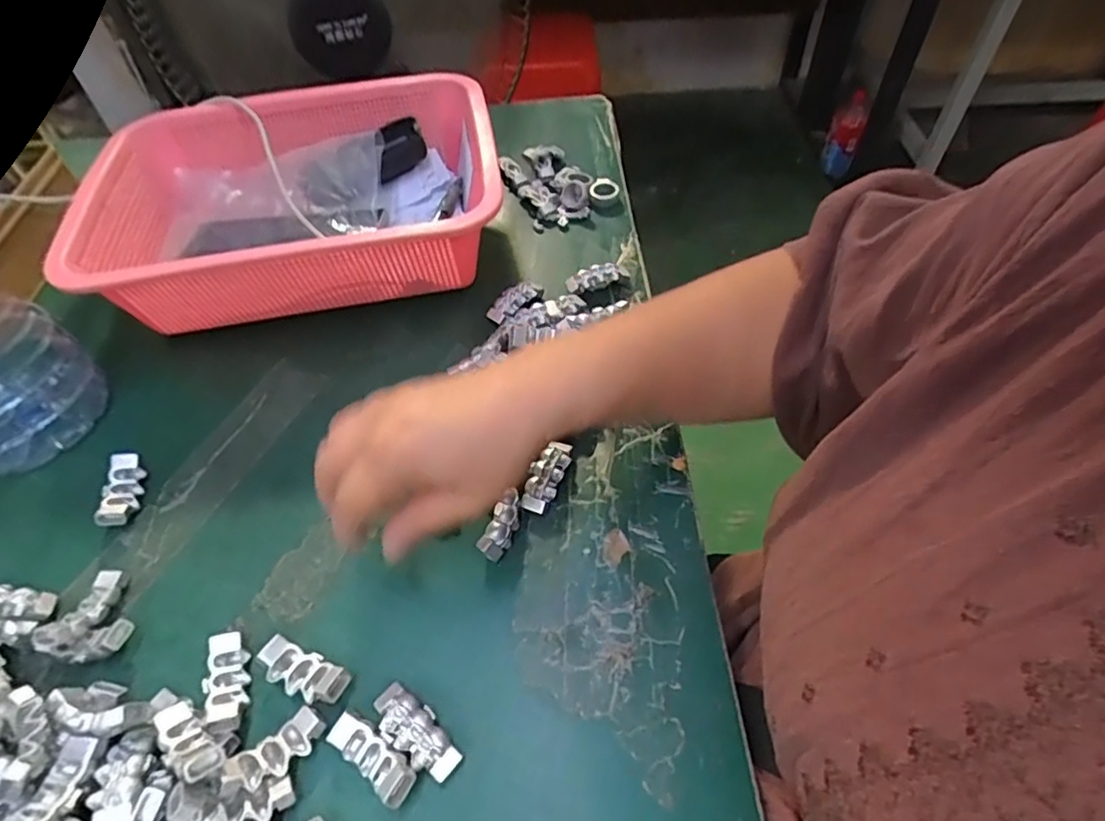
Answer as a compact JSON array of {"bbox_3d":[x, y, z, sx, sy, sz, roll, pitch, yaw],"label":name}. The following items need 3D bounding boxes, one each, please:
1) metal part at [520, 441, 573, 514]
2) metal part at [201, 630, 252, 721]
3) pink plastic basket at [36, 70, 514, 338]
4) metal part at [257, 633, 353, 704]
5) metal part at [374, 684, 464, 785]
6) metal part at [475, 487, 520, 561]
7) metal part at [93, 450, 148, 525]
[{"bbox_3d":[-0.003,0.039,0.358,0.018,0.016,0.045,18,55,17],"label":"metal part"},{"bbox_3d":[-0.162,0.132,0.300,0.017,0.011,0.043,-17,53,-9],"label":"metal part"},{"bbox_3d":[-0.192,-0.161,0.483,0.291,0.097,0.215,-11,52,-4],"label":"pink plastic basket"},{"bbox_3d":[-0.121,0.129,0.298,0.045,0.016,0.020,16,55,16],"label":"metal part"},{"bbox_3d":[-0.063,0.148,0.280,0.048,0.013,0.021,30,60,25],"label":"metal part"},{"bbox_3d":[-0.027,0.064,0.339,0.012,0.018,0.039,18,55,18],"label":"metal part"},{"bbox_3d":[-0.263,0.050,0.369,0.017,0.019,0.046,-11,52,-4],"label":"metal part"}]

